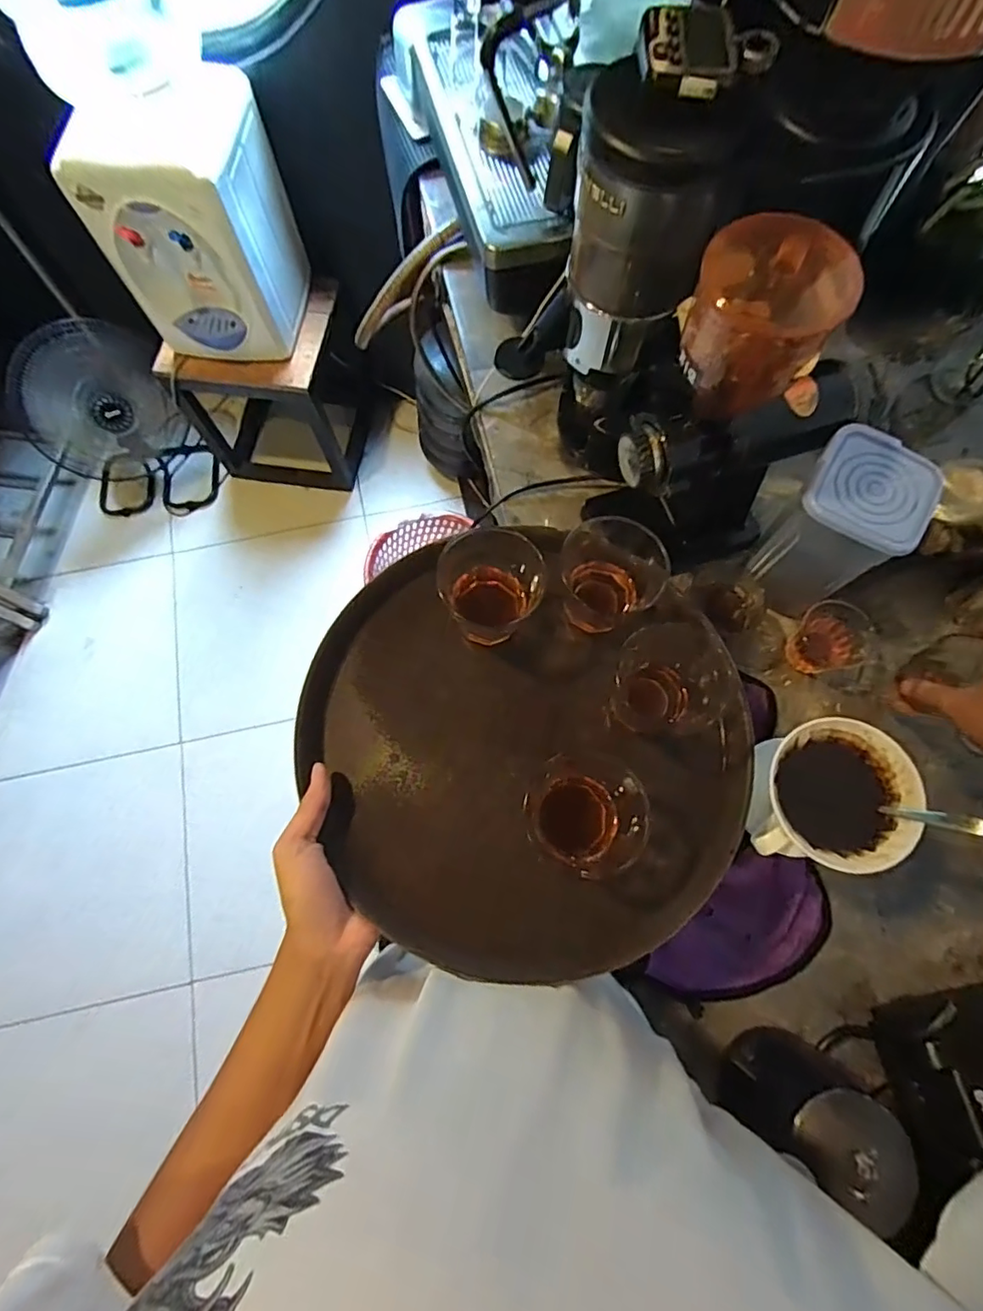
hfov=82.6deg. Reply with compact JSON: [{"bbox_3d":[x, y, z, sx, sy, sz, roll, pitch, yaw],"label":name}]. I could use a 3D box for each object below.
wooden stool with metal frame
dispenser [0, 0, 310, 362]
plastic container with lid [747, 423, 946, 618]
[{"bbox_3d":[-0.650,-0.794,1.650,0.467,0.430,0.356,9,73,3],"label":"wooden stool with metal frame"},{"bbox_3d":[-0.646,-0.992,1.030,0.319,0.831,0.282,6,73,2],"label":"dispenser"},{"bbox_3d":[0.347,-0.125,0.594,0.105,0.197,0.113,28,75,9],"label":"plastic container with lid"}]

